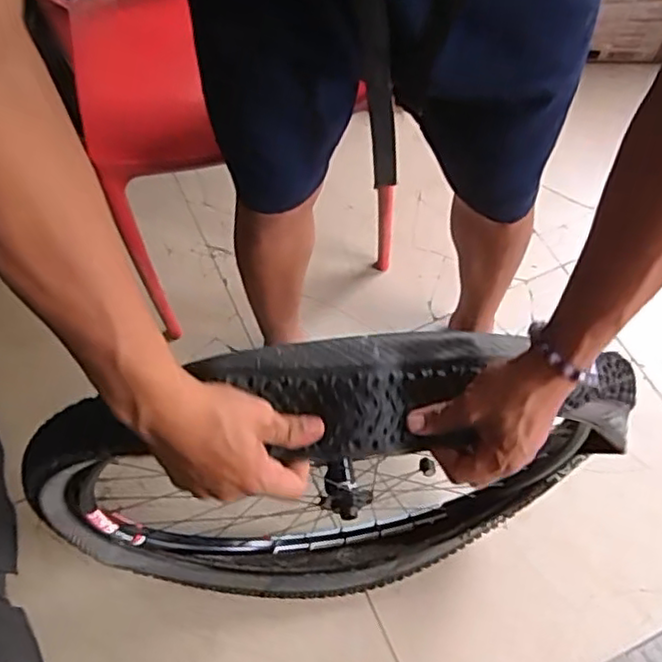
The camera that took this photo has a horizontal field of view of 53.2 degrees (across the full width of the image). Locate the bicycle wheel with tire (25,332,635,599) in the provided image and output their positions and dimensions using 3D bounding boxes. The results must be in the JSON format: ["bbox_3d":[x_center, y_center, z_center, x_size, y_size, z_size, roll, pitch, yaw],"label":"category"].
[{"bbox_3d":[0.016,0.200,0.770,0.659,0.582,0.115,-8,61,-2],"label":"bicycle wheel with tire"}]

